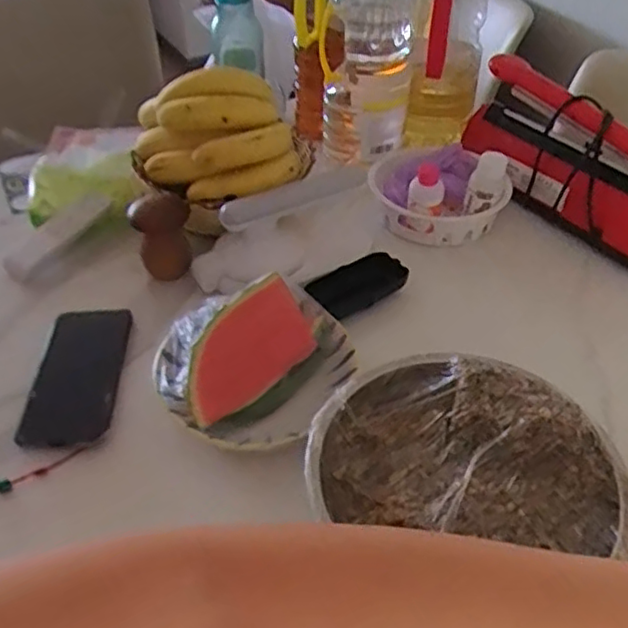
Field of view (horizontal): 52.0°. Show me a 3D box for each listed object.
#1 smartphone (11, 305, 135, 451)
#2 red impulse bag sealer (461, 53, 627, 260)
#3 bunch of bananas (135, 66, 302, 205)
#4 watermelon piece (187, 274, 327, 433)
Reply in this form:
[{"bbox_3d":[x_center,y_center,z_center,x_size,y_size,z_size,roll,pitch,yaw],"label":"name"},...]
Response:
[{"bbox_3d":[-0.216,0.053,0.591,0.085,0.011,0.157,-12,42,4],"label":"smartphone"},{"bbox_3d":[0.293,-0.178,0.745,0.088,0.129,0.287,-22,47,-23],"label":"red impulse bag sealer"},{"bbox_3d":[-0.106,-0.186,0.715,0.187,0.119,0.126,-6,42,-7],"label":"bunch of bananas"},{"bbox_3d":[-0.053,0.036,0.557,0.087,0.063,0.143,31,53,29],"label":"watermelon piece"}]

